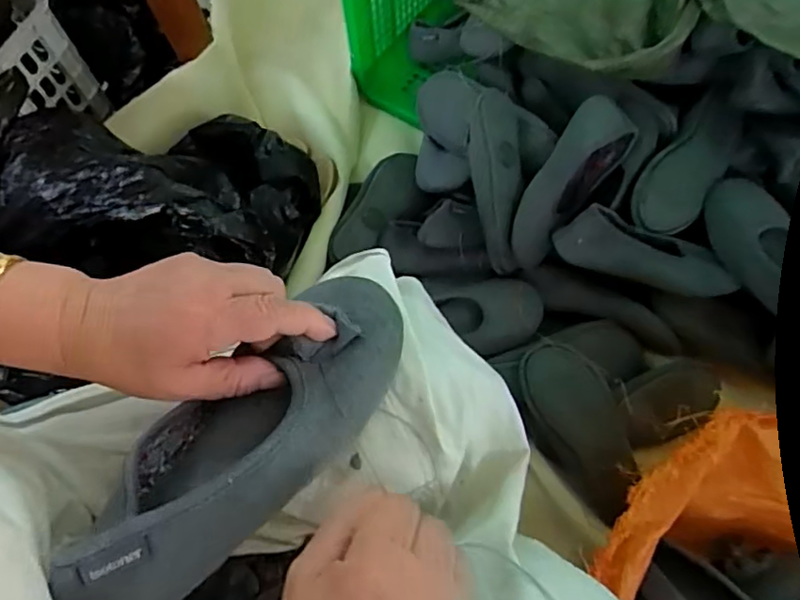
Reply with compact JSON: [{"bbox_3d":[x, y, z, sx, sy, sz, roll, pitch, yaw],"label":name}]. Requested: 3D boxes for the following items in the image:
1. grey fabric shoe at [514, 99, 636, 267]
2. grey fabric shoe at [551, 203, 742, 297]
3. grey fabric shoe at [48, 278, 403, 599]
[{"bbox_3d":[0.219,-0.150,0.797,0.080,0.071,0.232,36,99,16],"label":"grey fabric shoe"},{"bbox_3d":[0.315,-0.065,0.766,0.232,0.058,0.080,15,68,8],"label":"grey fabric shoe"},{"bbox_3d":[-0.088,0.077,0.340,0.091,0.069,0.233,38,66,16],"label":"grey fabric shoe"}]

